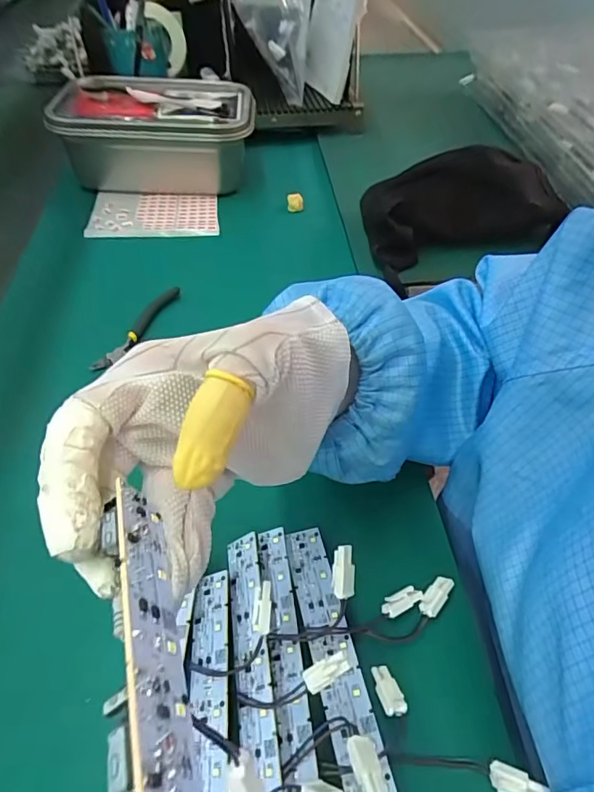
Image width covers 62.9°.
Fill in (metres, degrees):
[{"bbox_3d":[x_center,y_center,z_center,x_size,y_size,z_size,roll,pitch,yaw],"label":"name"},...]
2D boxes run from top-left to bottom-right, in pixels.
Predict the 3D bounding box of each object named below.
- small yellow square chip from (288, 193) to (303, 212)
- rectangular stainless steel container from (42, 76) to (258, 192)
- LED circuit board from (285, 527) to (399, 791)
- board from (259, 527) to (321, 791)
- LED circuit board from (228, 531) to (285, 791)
[{"bbox_3d":[-0.002,-0.246,0.616,0.020,0.020,0.011,3,36,6],"label":"small yellow square chip"},{"bbox_3d":[-0.171,-0.330,0.625,0.227,0.105,0.143,-1,49,-1],"label":"rectangular stainless steel container"},{"bbox_3d":[0.026,0.159,0.257,0.025,0.005,0.191,-11,50,-9],"label":"LED circuit board"},{"bbox_3d":[-0.002,0.158,0.251,0.017,0.011,0.189,-6,49,-6],"label":"board"},{"bbox_3d":[-0.020,0.159,0.244,0.021,0.010,0.188,-6,49,-5],"label":"LED circuit board"}]

